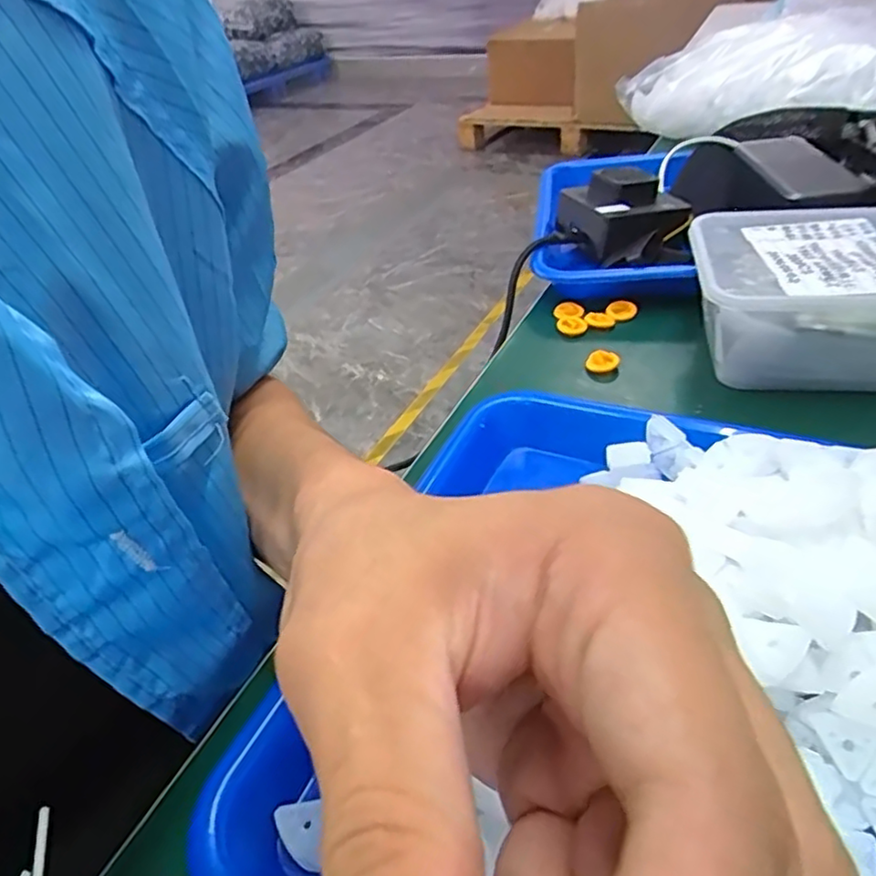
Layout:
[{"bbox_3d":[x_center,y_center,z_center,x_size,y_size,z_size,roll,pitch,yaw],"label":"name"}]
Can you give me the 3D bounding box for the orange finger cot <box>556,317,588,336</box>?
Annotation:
[{"bbox_3d":[0.091,-0.076,0.439,0.020,0.007,0.020,2,41,9],"label":"orange finger cot"}]

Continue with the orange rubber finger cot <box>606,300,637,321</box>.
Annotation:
[{"bbox_3d":[0.126,-0.088,0.442,0.019,0.007,0.019,5,41,13],"label":"orange rubber finger cot"}]

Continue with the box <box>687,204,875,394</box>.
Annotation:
[{"bbox_3d":[0.229,-0.078,0.364,0.162,0.072,0.111,3,41,12],"label":"box"}]

